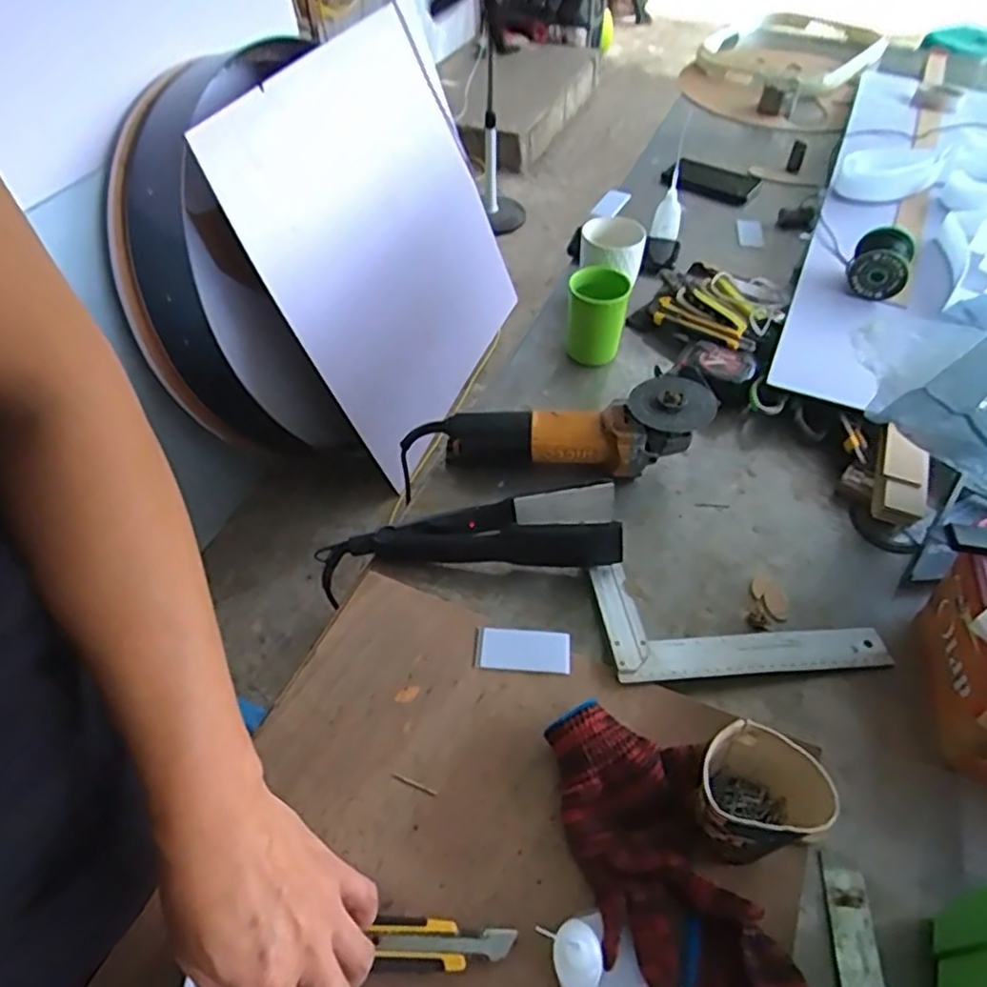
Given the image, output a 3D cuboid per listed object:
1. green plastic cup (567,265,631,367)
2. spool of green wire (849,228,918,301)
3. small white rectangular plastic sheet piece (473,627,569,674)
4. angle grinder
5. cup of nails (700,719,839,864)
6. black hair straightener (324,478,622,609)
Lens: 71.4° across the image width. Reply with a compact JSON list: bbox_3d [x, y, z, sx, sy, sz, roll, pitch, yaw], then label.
[{"bbox_3d":[0.129,-0.223,0.877,0.073,0.104,0.079,-1,49,1],"label":"green plastic cup"},{"bbox_3d":[0.508,-0.302,0.902,0.069,0.068,0.069,17,52,17],"label":"spool of green wire"},{"bbox_3d":[0.025,0.139,0.608,0.082,0.008,0.037,6,49,1],"label":"small white rectangular plastic sheet piece"},{"bbox_3d":[0.063,-0.065,0.764,0.345,0.084,0.087,-5,47,13],"label":"angle grinder"},{"bbox_3d":[0.180,0.223,0.488,0.083,0.104,0.071,35,57,26],"label":"cup of nails"},{"bbox_3d":[-0.028,0.047,0.686,0.300,0.054,0.072,-7,48,7],"label":"black hair straightener"}]

